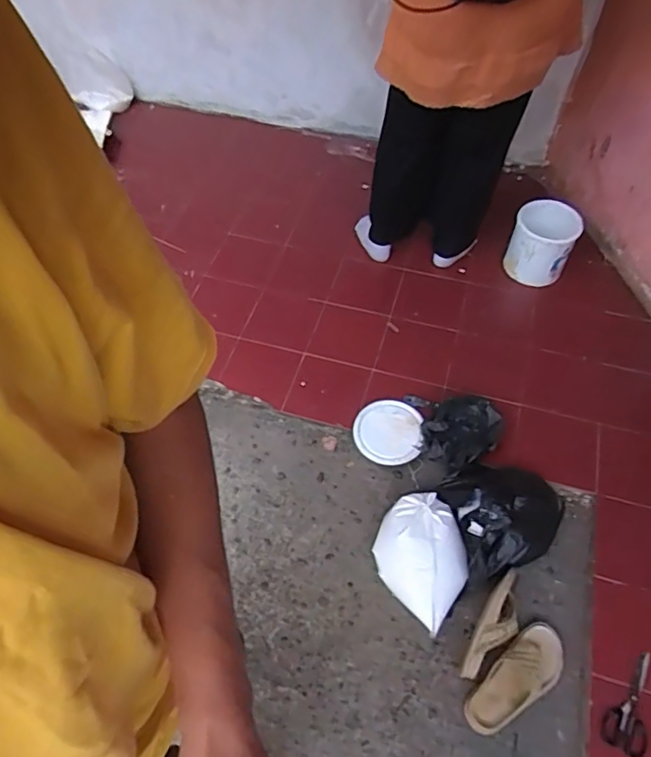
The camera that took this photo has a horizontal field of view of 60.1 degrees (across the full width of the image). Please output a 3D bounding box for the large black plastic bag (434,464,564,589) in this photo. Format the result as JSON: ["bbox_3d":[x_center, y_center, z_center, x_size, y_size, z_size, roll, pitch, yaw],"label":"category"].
[{"bbox_3d":[0.415,0.283,1.283,0.314,0.177,0.247,-22,59,-14],"label":"large black plastic bag"}]

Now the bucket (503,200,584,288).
[{"bbox_3d":[0.651,-0.410,1.700,0.175,0.190,0.156,20,59,13],"label":"bucket"}]

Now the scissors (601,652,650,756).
[{"bbox_3d":[0.603,0.636,1.118,0.078,0.016,0.195,18,59,16],"label":"scissors"}]

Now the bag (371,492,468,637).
[{"bbox_3d":[0.216,0.410,1.275,0.195,0.092,0.291,-8,56,-5],"label":"bag"}]

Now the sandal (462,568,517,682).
[{"bbox_3d":[0.365,0.518,1.186,0.085,0.086,0.244,28,61,18],"label":"sandal"}]

